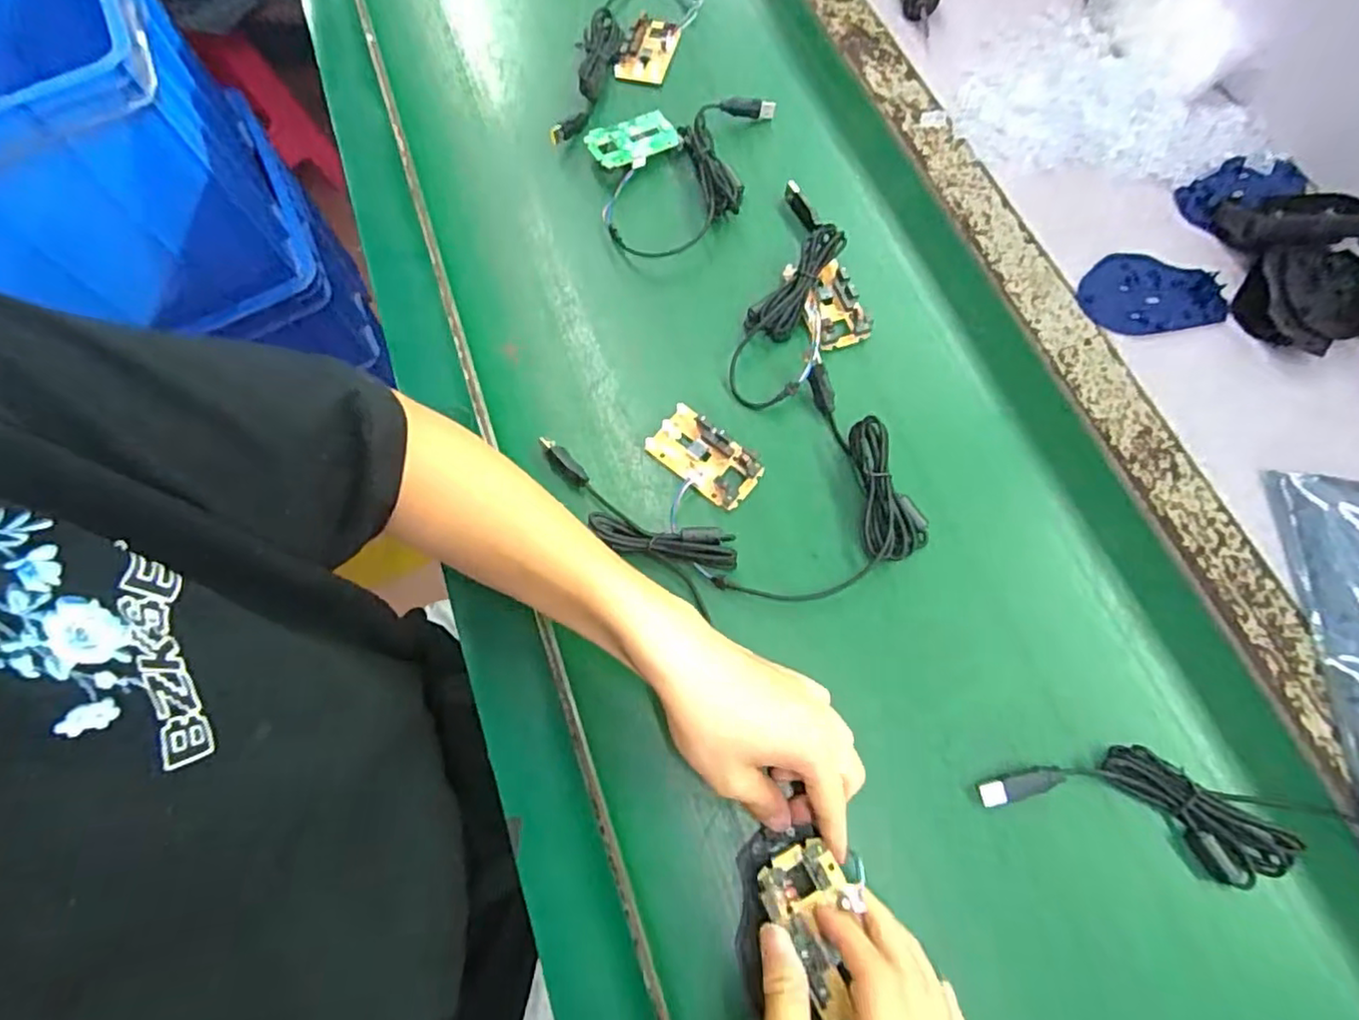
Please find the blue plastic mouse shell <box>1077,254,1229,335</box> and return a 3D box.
[{"bbox_3d":[0.365,-0.170,0.504,0.111,0.010,0.068,-5,69,0],"label":"blue plastic mouse shell"}]

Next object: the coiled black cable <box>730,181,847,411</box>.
[{"bbox_3d":[0.086,-0.169,0.496,0.054,0.022,0.199,15,71,8],"label":"coiled black cable"}]

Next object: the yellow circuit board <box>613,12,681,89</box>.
[{"bbox_3d":[-0.029,-0.432,0.602,0.049,0.008,0.083,14,71,7],"label":"yellow circuit board"}]

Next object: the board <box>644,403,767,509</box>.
[{"bbox_3d":[0.018,-0.037,0.454,0.077,0.016,0.044,36,75,14],"label":"board"}]

